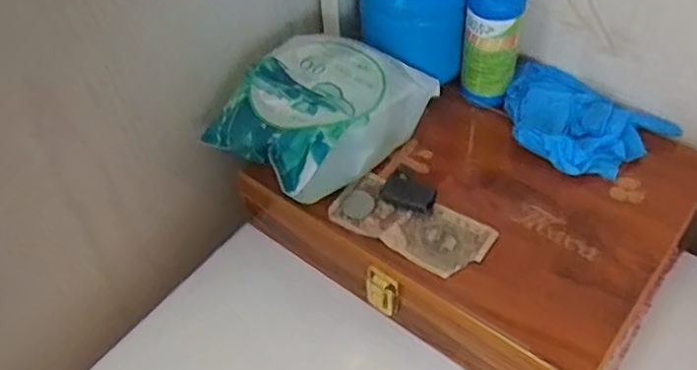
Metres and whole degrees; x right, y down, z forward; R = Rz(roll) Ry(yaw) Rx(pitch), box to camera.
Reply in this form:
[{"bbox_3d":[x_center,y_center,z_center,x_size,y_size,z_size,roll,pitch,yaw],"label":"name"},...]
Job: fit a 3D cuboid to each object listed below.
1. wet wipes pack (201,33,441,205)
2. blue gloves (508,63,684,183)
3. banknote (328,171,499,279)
[{"bbox_3d":[-0.020,-0.051,0.465,0.105,0.062,0.142,27,56,26],"label":"wet wipes pack"},{"bbox_3d":[0.166,-0.045,0.470,0.112,0.022,0.085,30,57,27],"label":"blue gloves"},{"bbox_3d":[0.042,0.026,0.430,0.104,0.006,0.049,25,55,24],"label":"banknote"}]

